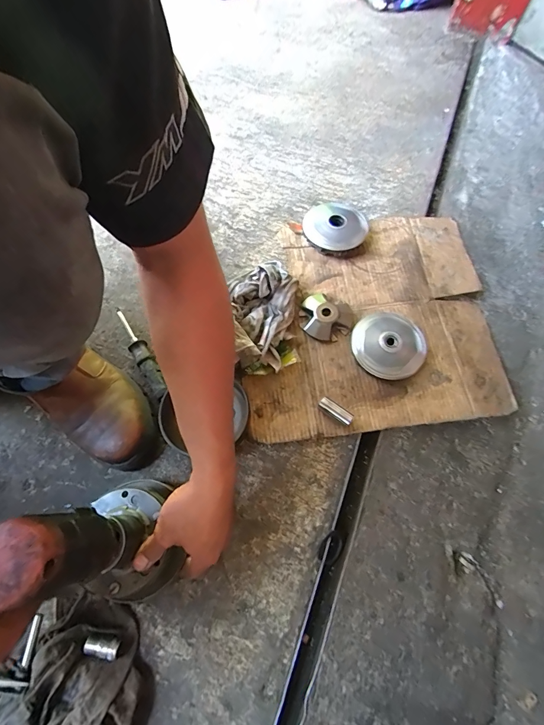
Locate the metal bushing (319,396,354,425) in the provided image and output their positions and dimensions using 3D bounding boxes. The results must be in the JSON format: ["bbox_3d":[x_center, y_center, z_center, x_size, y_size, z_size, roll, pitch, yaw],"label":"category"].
[{"bbox_3d":[0.094,0.072,0.504,0.051,0.021,0.018,37,73,14],"label":"metal bushing"}]

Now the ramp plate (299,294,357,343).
[{"bbox_3d":[0.088,-0.075,0.562,0.088,0.024,0.081,0,68,0],"label":"ramp plate"}]

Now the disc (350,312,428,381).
[{"bbox_3d":[0.183,-0.030,0.539,0.108,0.026,0.111,0,68,0],"label":"disc"}]

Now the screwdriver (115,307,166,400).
[{"bbox_3d":[-0.210,-0.016,0.546,0.027,0.026,0.177,-34,72,-12],"label":"screwdriver"}]

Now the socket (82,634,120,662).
[{"bbox_3d":[-0.200,0.333,0.403,0.040,0.016,0.022,8,68,4],"label":"socket"}]

